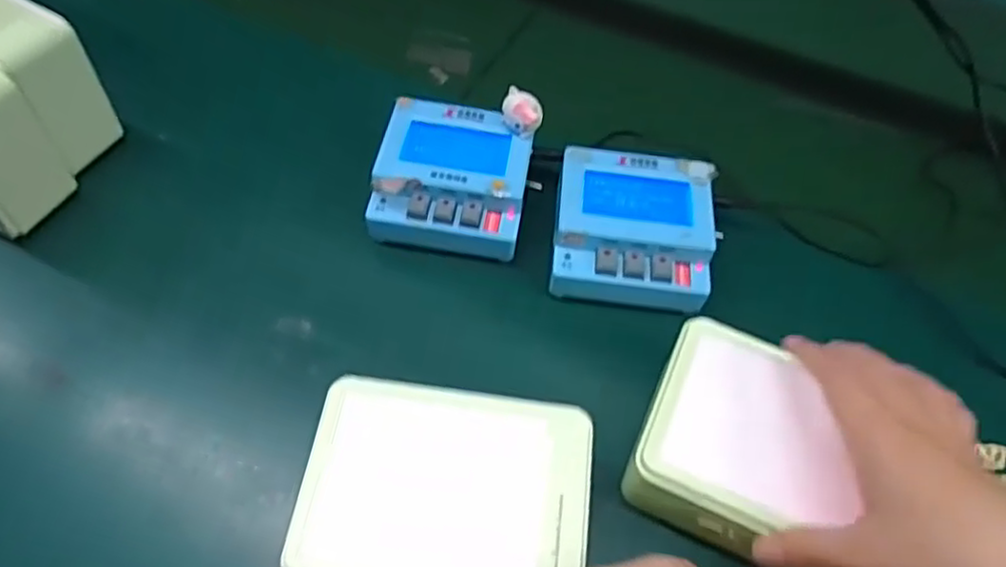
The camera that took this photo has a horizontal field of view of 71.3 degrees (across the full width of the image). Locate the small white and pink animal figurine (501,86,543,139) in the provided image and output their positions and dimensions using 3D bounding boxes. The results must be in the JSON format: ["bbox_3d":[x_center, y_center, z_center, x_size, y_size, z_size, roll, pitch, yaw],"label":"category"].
[{"bbox_3d":[0.013,-0.116,0.480,0.027,0.022,0.023,11,55,2],"label":"small white and pink animal figurine"}]

